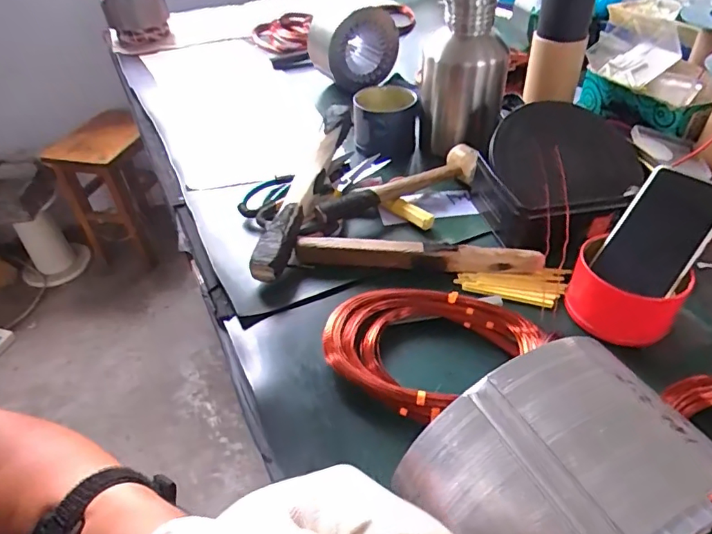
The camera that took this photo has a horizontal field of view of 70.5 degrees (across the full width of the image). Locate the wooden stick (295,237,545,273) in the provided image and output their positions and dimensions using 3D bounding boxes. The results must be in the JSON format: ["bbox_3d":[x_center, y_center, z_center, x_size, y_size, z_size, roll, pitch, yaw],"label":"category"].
[{"bbox_3d":[0.071,-0.014,0.587,0.280,0.030,0.023,2,42,7],"label":"wooden stick"}]

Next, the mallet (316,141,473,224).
[{"bbox_3d":[0.062,-0.103,0.681,0.254,0.040,0.055,-26,46,-23],"label":"mallet"}]

